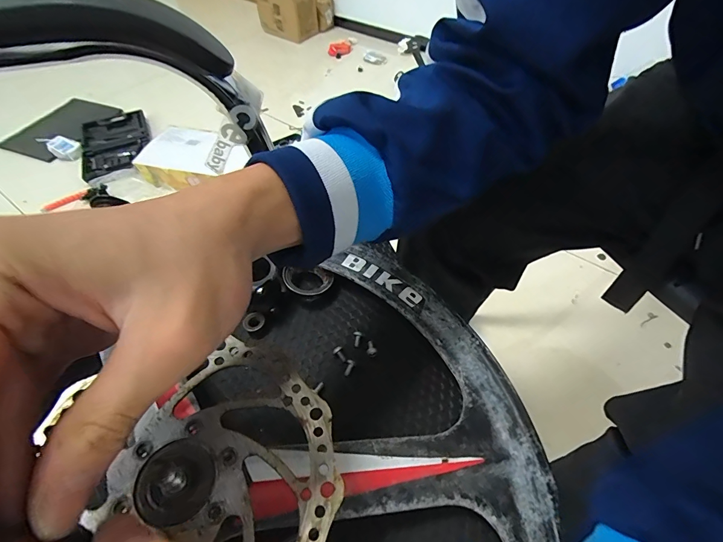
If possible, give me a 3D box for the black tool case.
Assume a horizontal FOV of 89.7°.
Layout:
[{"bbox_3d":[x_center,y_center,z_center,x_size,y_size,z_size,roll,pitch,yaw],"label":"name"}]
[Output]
[{"bbox_3d":[-0.802,-0.418,1.180,0.203,0.035,0.353,-22,55,-13],"label":"black tool case"}]

